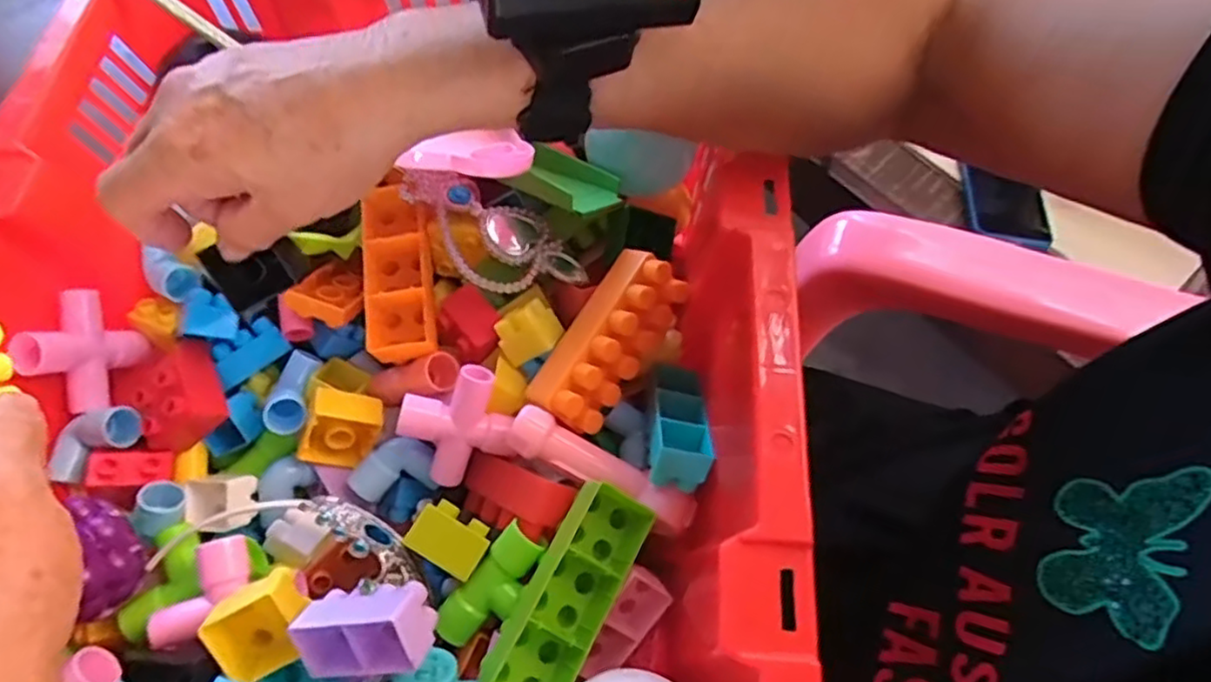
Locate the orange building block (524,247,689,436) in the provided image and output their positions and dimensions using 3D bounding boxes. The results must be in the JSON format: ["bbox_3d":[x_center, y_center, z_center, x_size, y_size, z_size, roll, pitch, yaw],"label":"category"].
[{"bbox_3d":[0.001,-0.001,0.319,0.036,0.024,0.086,24,75,35],"label":"orange building block"}]

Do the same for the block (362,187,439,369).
[{"bbox_3d":[-0.103,-0.035,0.341,0.033,0.028,0.089,-10,65,-2],"label":"block"}]

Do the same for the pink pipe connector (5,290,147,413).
[{"bbox_3d":[-0.248,0.004,0.321,0.017,0.046,0.047,-2,45,21],"label":"pink pipe connector"}]

